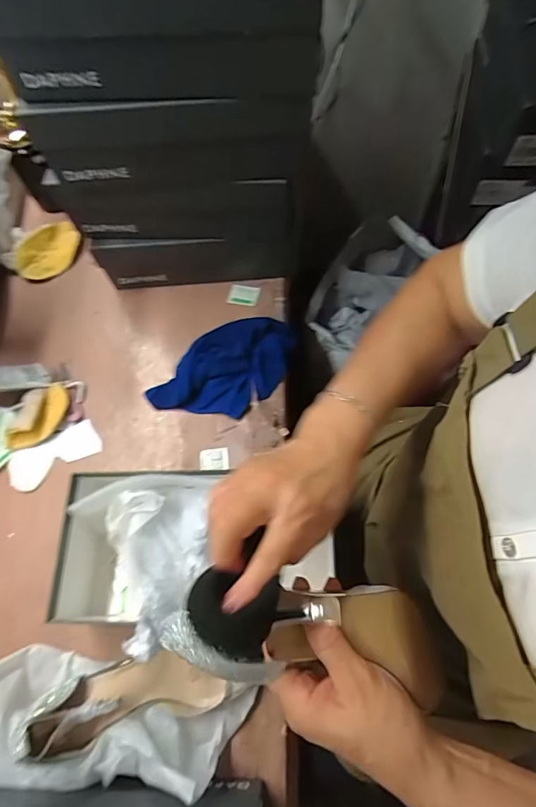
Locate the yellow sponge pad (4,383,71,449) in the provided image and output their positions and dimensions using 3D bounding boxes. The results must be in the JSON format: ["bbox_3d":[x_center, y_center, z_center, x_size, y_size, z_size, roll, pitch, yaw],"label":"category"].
[{"bbox_3d":[-0.322,0.016,0.611,0.056,0.022,0.104,31,72,14],"label":"yellow sponge pad"}]

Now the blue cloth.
[{"bbox_3d":[-0.054,-0.054,0.632,0.130,0.033,0.213,38,74,16],"label":"blue cloth"}]

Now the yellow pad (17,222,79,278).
[{"bbox_3d":[-0.365,-0.255,0.728,0.113,0.016,0.068,-37,98,-10],"label":"yellow pad"}]

